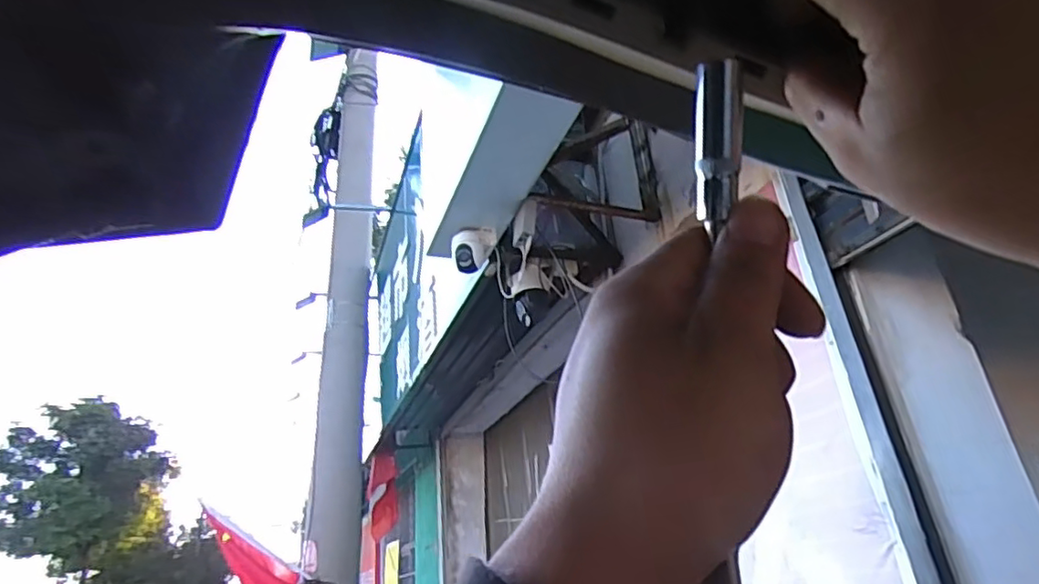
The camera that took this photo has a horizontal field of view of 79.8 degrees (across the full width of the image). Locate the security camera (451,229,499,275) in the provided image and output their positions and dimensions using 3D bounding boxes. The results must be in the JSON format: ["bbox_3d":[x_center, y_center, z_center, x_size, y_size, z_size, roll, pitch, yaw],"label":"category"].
[{"bbox_3d":[-0.141,-0.128,1.927,0.145,0.127,0.093,-4,-26,-1],"label":"security camera"}]

